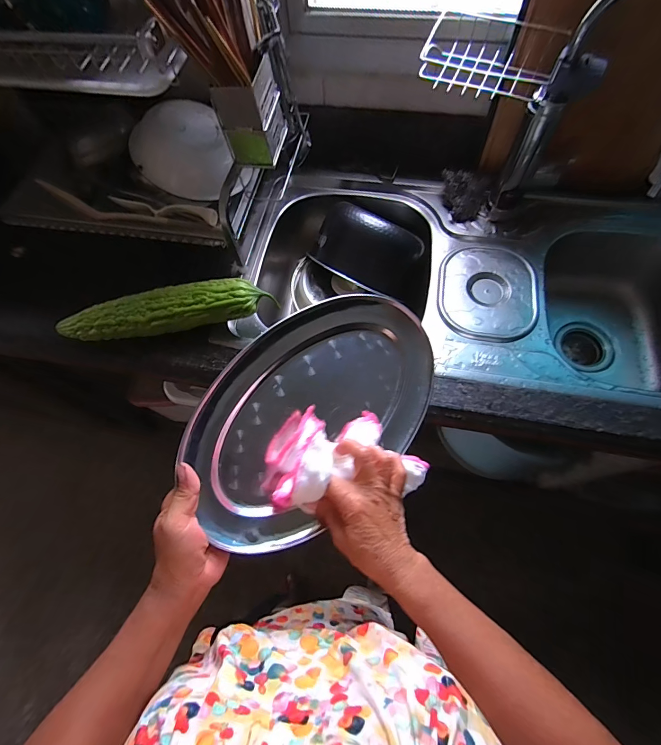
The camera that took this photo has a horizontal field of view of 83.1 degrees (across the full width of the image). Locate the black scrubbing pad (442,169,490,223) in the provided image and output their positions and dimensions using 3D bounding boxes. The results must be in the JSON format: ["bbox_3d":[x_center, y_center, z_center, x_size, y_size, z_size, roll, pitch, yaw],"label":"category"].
[{"bbox_3d":[0.251,-0.331,0.706,0.085,0.026,0.087,15,100,15],"label":"black scrubbing pad"}]

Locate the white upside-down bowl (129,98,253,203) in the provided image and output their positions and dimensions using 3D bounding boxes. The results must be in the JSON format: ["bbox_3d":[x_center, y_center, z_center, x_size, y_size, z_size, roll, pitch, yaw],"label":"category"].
[{"bbox_3d":[-0.245,-0.375,0.655,0.149,0.166,0.033,-39,30,3],"label":"white upside-down bowl"}]

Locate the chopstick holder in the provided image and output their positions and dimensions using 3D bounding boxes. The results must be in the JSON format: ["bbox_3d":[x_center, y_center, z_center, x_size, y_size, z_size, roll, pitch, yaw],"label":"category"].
[{"bbox_3d":[-0.106,-0.349,0.508,0.059,0.107,0.086,11,67,8],"label":"chopstick holder"}]

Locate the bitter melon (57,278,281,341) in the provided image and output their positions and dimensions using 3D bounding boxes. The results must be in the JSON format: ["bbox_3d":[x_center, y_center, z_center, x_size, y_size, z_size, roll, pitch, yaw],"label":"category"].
[{"bbox_3d":[-0.260,-0.101,0.595,0.328,0.051,0.066,-10,66,-1],"label":"bitter melon"}]

